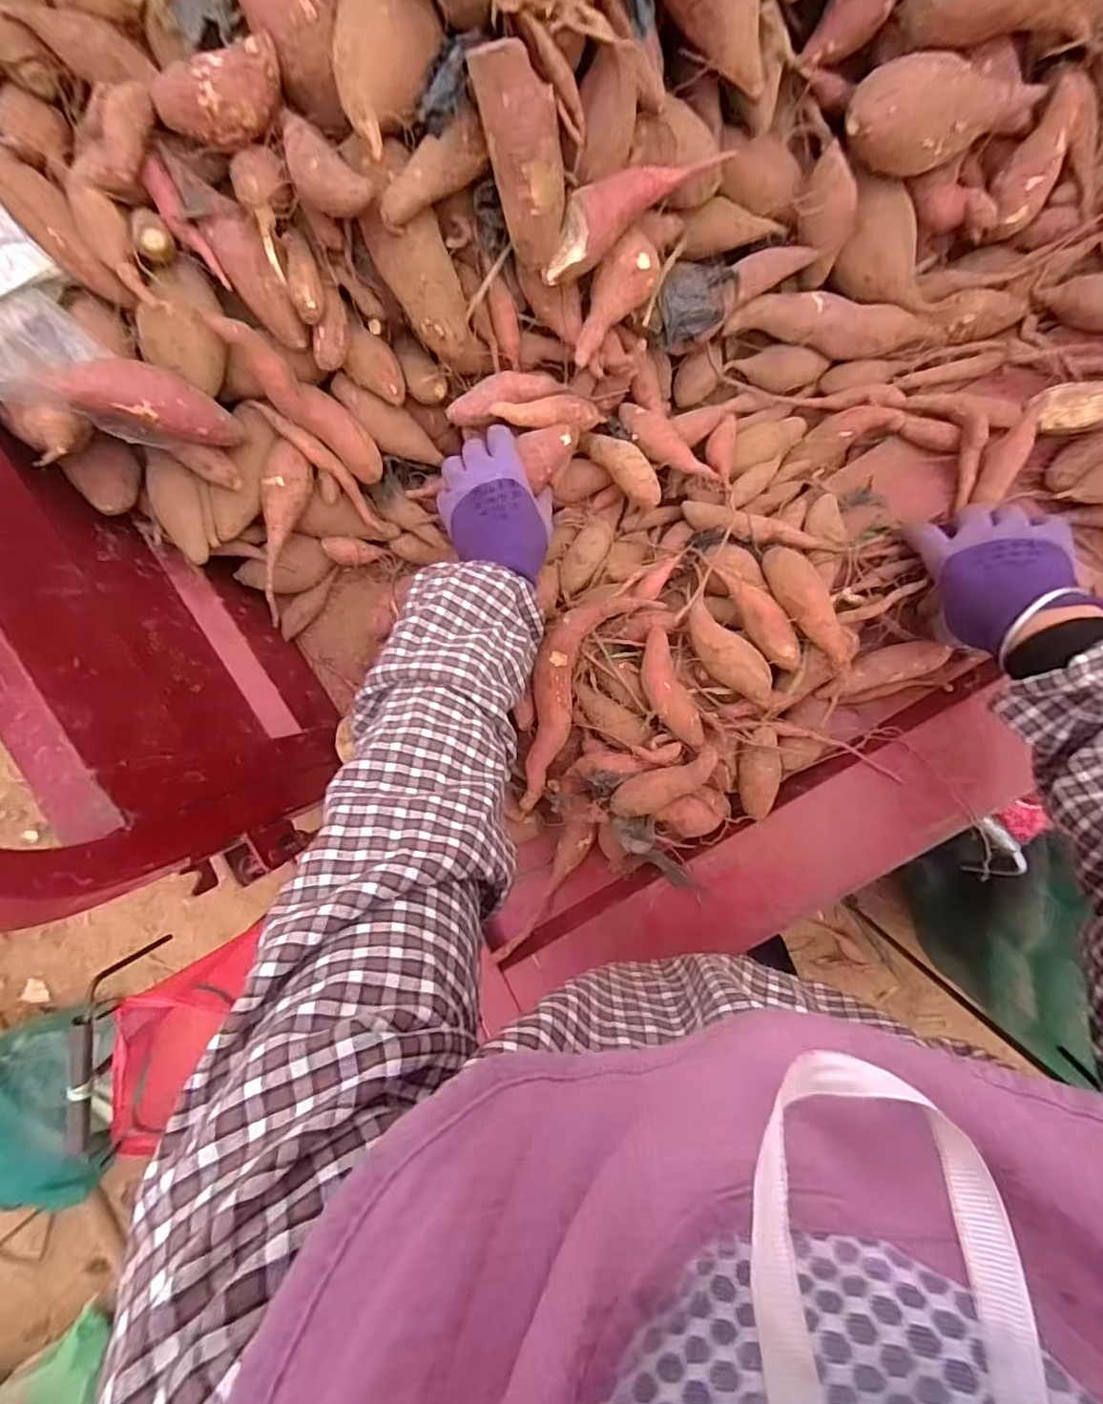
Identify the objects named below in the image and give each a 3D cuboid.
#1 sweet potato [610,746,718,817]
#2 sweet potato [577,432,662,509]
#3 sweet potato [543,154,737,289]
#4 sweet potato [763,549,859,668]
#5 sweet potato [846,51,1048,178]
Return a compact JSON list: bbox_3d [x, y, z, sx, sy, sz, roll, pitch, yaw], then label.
[{"bbox_3d":[0.097,0.070,0.503,0.095,0.023,0.029,-27,90,7],"label":"sweet potato"},{"bbox_3d":[0.067,-0.219,0.546,0.033,0.031,0.094,-43,88,7],"label":"sweet potato"},{"bbox_3d":[0.055,-0.389,0.453,0.158,0.033,0.046,-36,89,7],"label":"sweet potato"},{"bbox_3d":[0.209,-0.081,0.475,0.036,0.030,0.114,-28,74,7],"label":"sweet potato"},{"bbox_3d":[0.307,-0.457,0.456,0.165,0.055,0.056,-16,92,-12],"label":"sweet potato"}]

